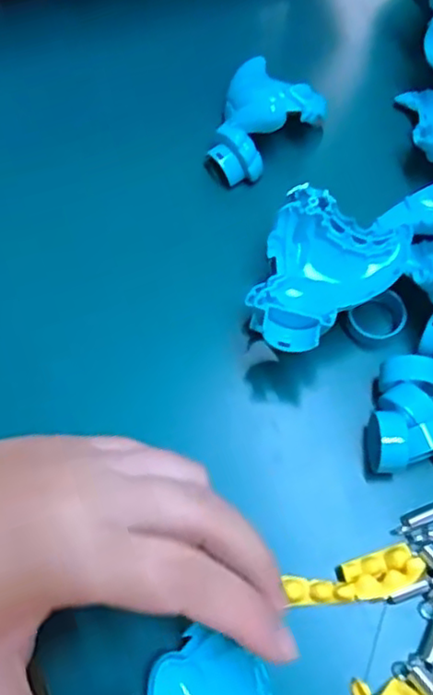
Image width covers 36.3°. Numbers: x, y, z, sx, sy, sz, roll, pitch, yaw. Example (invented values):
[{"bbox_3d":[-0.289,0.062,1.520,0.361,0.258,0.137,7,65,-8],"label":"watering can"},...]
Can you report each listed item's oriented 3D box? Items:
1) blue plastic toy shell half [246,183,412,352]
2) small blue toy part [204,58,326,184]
[{"bbox_3d":[0.046,-0.031,0.279,0.056,0.025,0.076,22,71,10],"label":"blue plastic toy shell half"},{"bbox_3d":[0.027,-0.115,0.335,0.049,0.027,0.068,17,70,8],"label":"small blue toy part"}]

